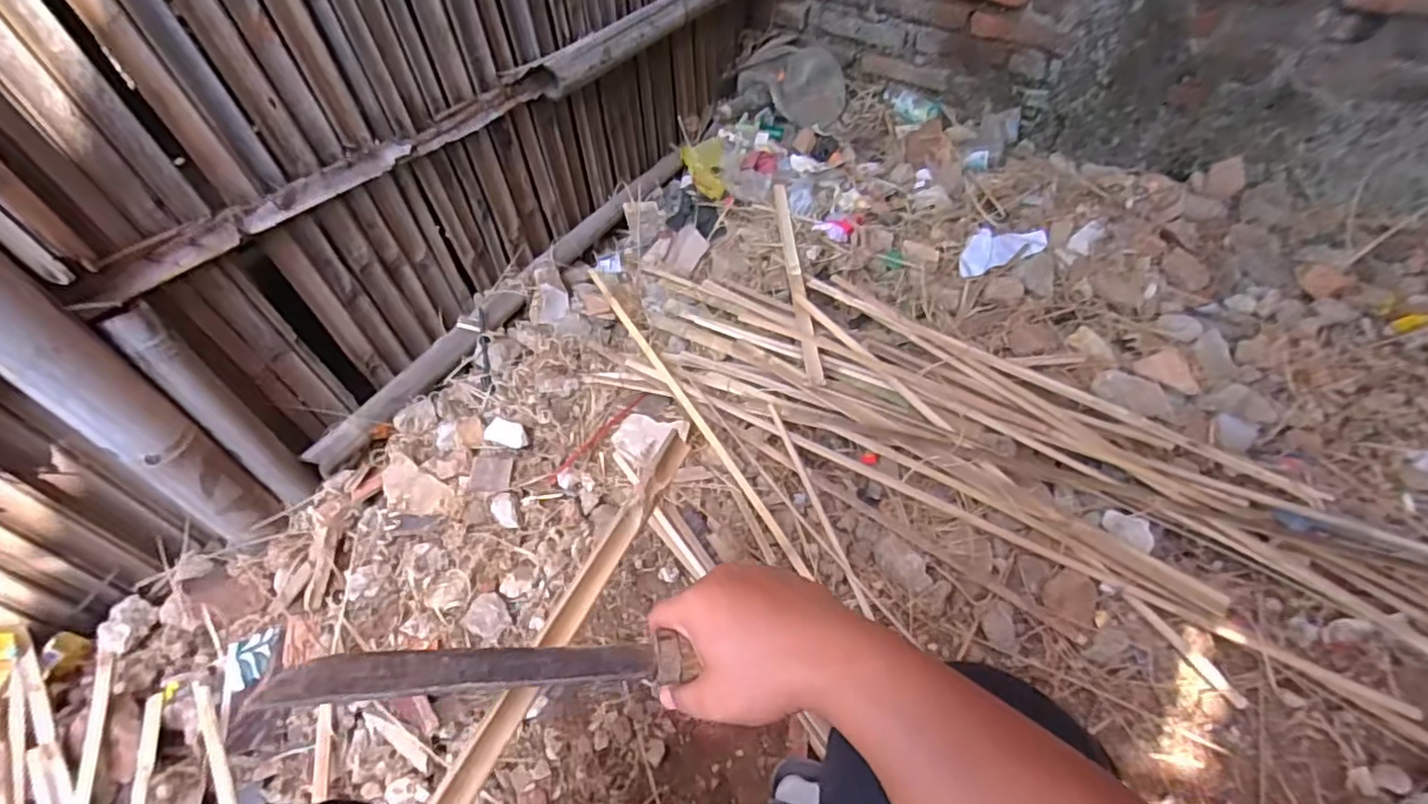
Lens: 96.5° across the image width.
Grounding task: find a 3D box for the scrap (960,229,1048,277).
[{"bbox_3d":[0.544,-0.300,1.229,0.199,0.019,0.101,-21,54,-14],"label":"scrap"}]

